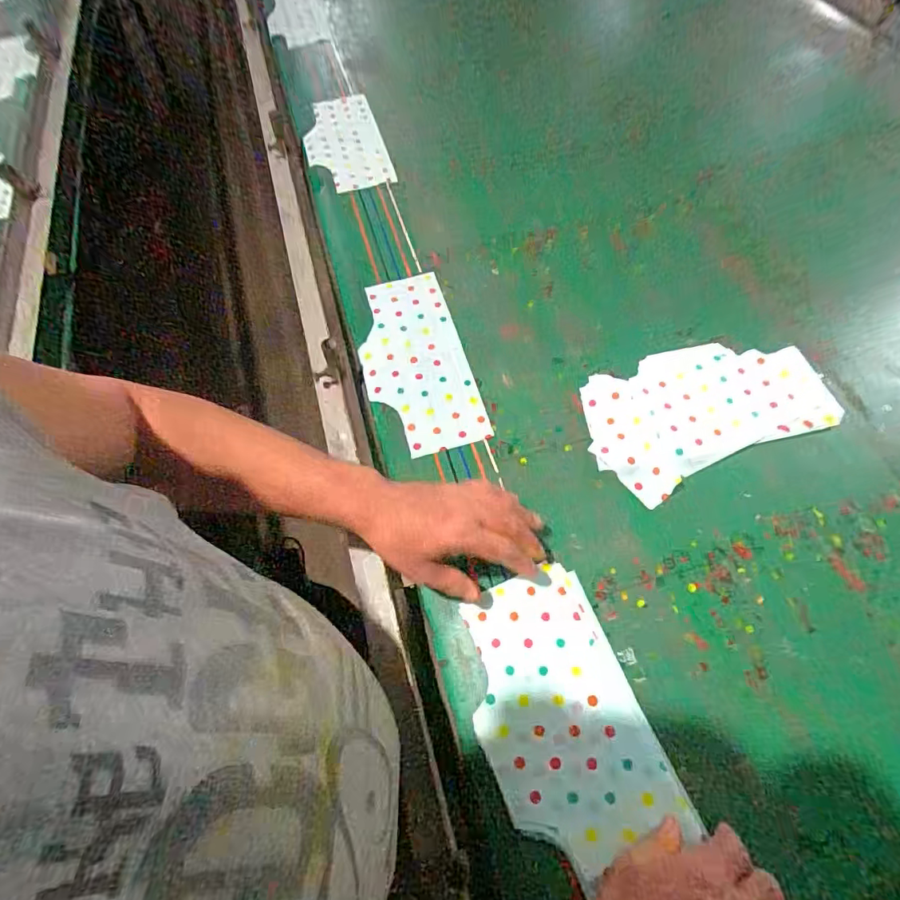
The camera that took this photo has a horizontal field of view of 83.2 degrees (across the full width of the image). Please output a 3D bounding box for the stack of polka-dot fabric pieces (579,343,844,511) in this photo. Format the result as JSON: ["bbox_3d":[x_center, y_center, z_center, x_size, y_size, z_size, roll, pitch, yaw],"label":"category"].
[{"bbox_3d":[0.302,-0.054,0.608,0.287,0.017,0.160,-21,63,-11],"label":"stack of polka-dot fabric pieces"}]

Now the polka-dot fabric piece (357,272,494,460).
[{"bbox_3d":[-0.049,-0.121,0.668,0.131,0.010,0.283,-15,59,-4],"label":"polka-dot fabric piece"}]

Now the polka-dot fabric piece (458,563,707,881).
[{"bbox_3d":[0.098,0.239,0.472,0.146,0.008,0.234,-19,63,-10],"label":"polka-dot fabric piece"}]

